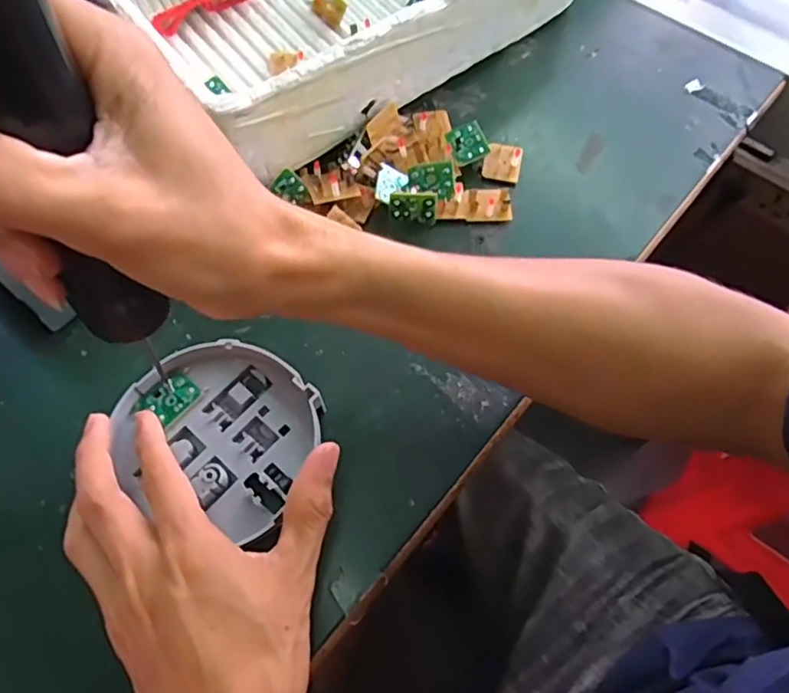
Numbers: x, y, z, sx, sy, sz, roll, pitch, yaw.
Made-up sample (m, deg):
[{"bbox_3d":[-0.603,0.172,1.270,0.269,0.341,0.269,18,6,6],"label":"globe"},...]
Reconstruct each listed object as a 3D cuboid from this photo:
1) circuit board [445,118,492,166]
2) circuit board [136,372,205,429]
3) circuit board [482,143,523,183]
[{"bbox_3d":[0.049,-0.136,0.402,0.024,0.004,0.028,-24,70,4],"label":"circuit board"},{"bbox_3d":[-0.117,0.027,0.314,0.021,0.004,0.028,40,69,17],"label":"circuit board"},{"bbox_3d":[0.073,-0.125,0.407,0.025,0.005,0.030,11,63,4],"label":"circuit board"}]

